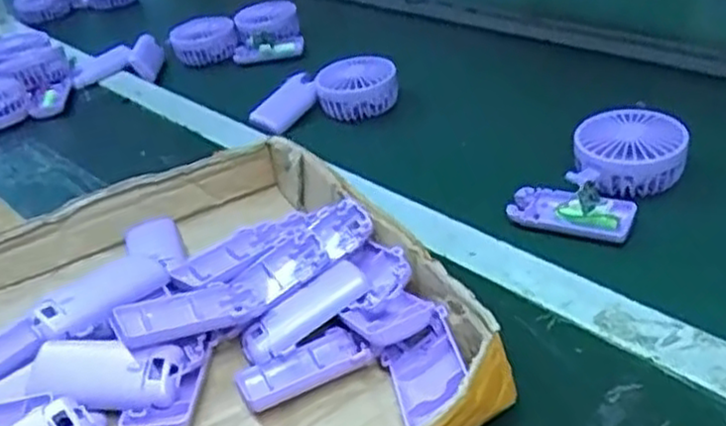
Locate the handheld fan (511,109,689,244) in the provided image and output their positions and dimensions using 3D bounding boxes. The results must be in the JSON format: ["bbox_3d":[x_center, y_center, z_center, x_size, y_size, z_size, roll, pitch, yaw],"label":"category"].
[{"bbox_3d":[0.191,-0.032,0.585,0.134,0.048,0.086,-30,39,-31],"label":"handheld fan"}]

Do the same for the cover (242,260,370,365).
[{"bbox_3d":[-0.040,0.067,0.495,0.092,0.010,0.036,-35,39,-10],"label":"cover"}]

